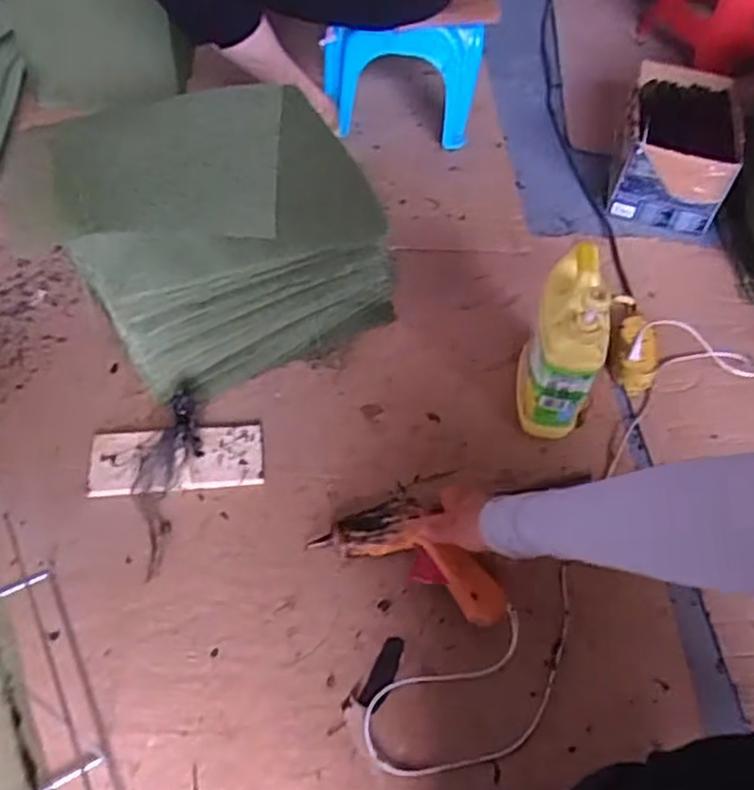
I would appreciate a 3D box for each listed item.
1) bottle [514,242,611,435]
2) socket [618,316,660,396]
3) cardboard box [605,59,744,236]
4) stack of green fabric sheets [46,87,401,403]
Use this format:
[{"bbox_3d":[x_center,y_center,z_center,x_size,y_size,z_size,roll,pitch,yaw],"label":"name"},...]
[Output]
[{"bbox_3d":[0.226,-0.066,0.831,0.075,0.239,0.149,17,59,5],"label":"bottle"},{"bbox_3d":[0.364,-0.059,0.959,0.053,0.022,0.120,9,65,3],"label":"socket"},{"bbox_3d":[0.518,-0.443,1.212,0.176,0.147,0.332,17,59,5],"label":"cardboard box"},{"bbox_3d":[-0.209,-0.218,0.917,0.353,0.233,0.332,-28,66,-20],"label":"stack of green fabric sheets"}]

